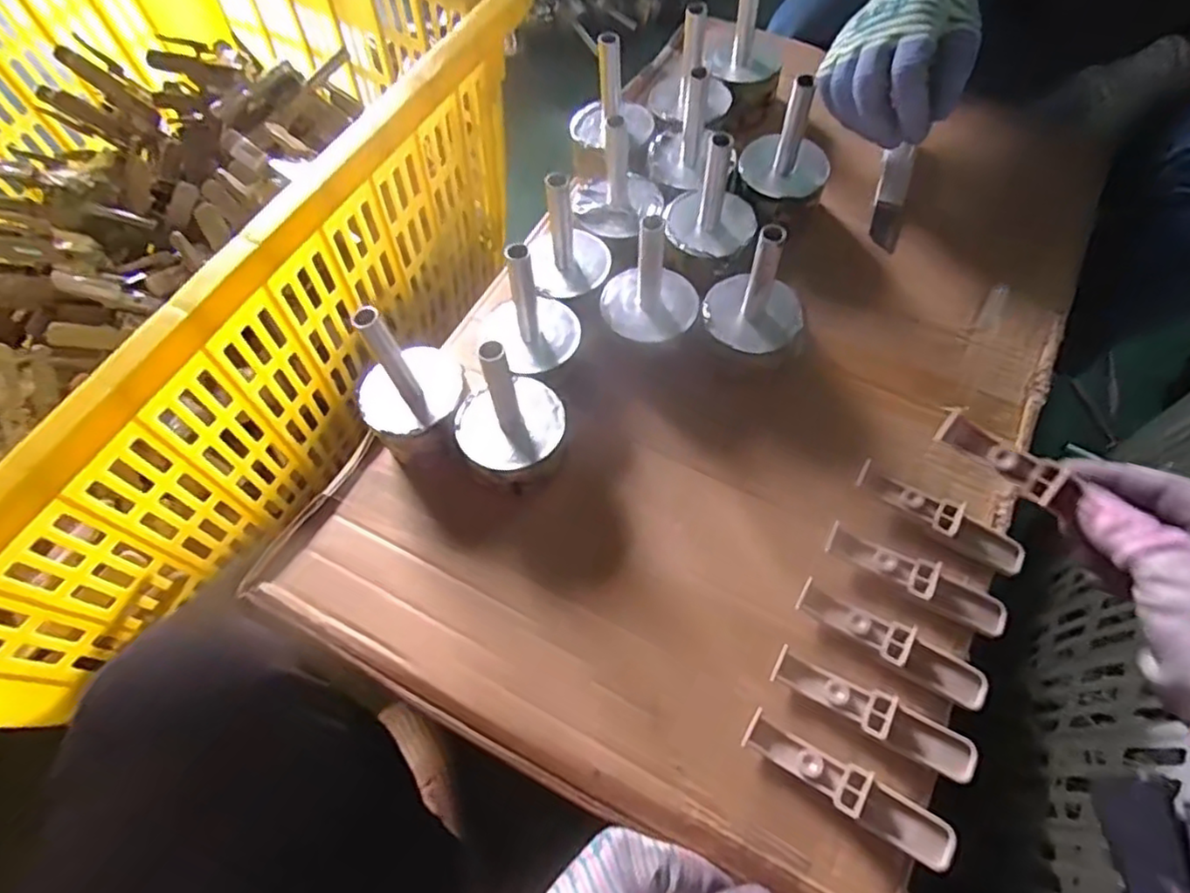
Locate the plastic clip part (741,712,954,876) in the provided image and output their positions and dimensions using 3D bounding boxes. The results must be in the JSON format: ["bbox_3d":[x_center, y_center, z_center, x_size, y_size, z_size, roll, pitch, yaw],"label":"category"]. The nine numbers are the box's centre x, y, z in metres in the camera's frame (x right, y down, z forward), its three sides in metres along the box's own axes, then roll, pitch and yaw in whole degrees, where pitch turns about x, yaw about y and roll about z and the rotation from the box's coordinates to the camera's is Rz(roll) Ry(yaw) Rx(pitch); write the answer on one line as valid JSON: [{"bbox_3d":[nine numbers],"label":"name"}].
[{"bbox_3d":[0.119,0.161,0.314,0.099,0.014,0.020,29,68,13],"label":"plastic clip part"}]

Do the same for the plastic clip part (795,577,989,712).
[{"bbox_3d":[0.155,0.102,0.347,0.099,0.016,0.023,32,69,13],"label":"plastic clip part"}]

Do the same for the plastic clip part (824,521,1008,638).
[{"bbox_3d":[0.177,0.072,0.364,0.099,0.012,0.021,27,68,12],"label":"plastic clip part"}]

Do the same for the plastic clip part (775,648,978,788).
[{"bbox_3d":[0.138,0.132,0.330,0.099,0.014,0.022,28,68,12],"label":"plastic clip part"}]

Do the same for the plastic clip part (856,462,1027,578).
[{"bbox_3d":[0.198,0.041,0.380,0.099,0.015,0.025,29,68,12],"label":"plastic clip part"}]

